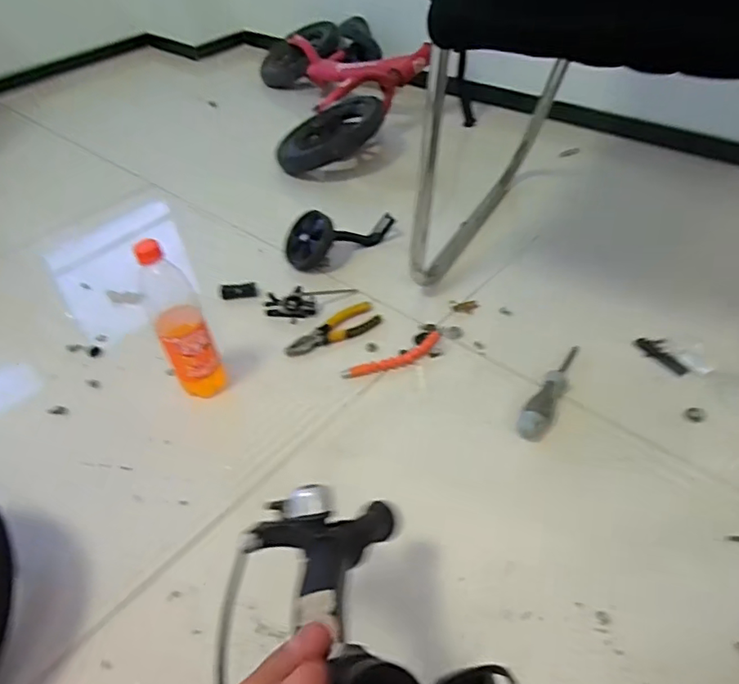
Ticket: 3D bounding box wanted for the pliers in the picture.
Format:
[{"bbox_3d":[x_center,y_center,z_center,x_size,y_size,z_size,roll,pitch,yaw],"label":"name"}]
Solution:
[{"bbox_3d":[-0.054,-0.016,0.864,0.157,0.013,0.055,-29,49,-22],"label":"pliers"}]

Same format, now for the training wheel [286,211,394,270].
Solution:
[{"bbox_3d":[-0.051,-0.190,1.000,0.196,0.082,0.089,-10,44,-4],"label":"training wheel"}]

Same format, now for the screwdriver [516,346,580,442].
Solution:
[{"bbox_3d":[0.247,0.063,0.749,0.038,0.027,0.179,22,50,26],"label":"screwdriver"}]

